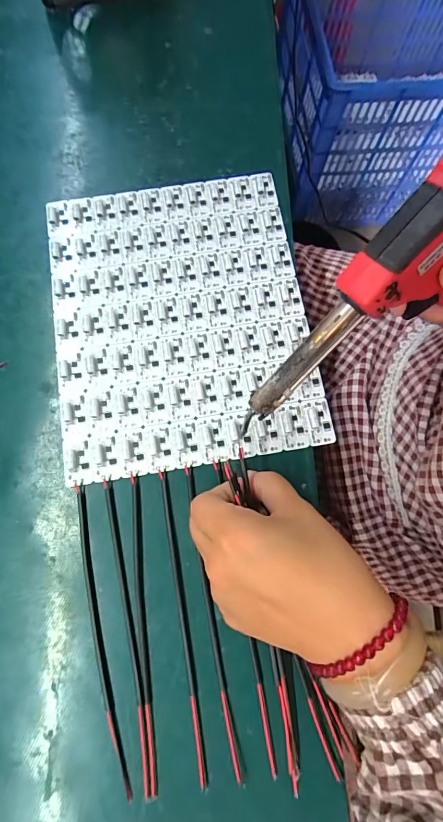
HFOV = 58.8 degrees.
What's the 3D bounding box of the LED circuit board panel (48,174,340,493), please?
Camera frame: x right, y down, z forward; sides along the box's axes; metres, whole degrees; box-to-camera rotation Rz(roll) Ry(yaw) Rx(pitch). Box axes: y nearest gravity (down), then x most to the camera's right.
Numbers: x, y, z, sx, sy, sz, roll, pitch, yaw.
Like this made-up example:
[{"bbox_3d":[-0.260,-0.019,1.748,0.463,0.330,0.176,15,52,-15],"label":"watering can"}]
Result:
[{"bbox_3d":[-0.033,-0.077,0.310,0.192,0.006,0.237,-9,76,-3],"label":"LED circuit board panel"}]

